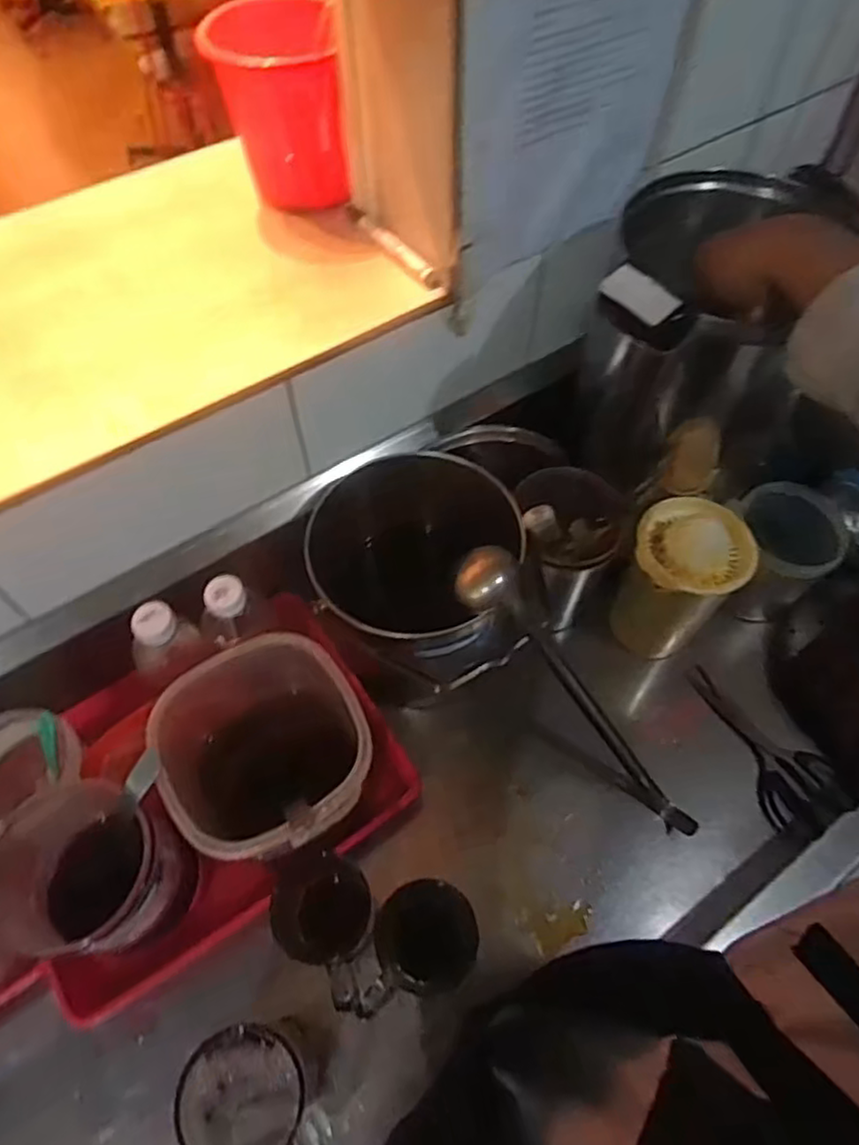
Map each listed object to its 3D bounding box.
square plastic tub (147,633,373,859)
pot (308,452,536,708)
[{"bbox_3d":[-0.140,0.169,0.607,0.167,0.140,0.155,-21,60,-12],"label":"square plastic tub"},{"bbox_3d":[-0.008,0.008,0.730,0.194,0.192,0.186,0,58,0],"label":"pot"}]

